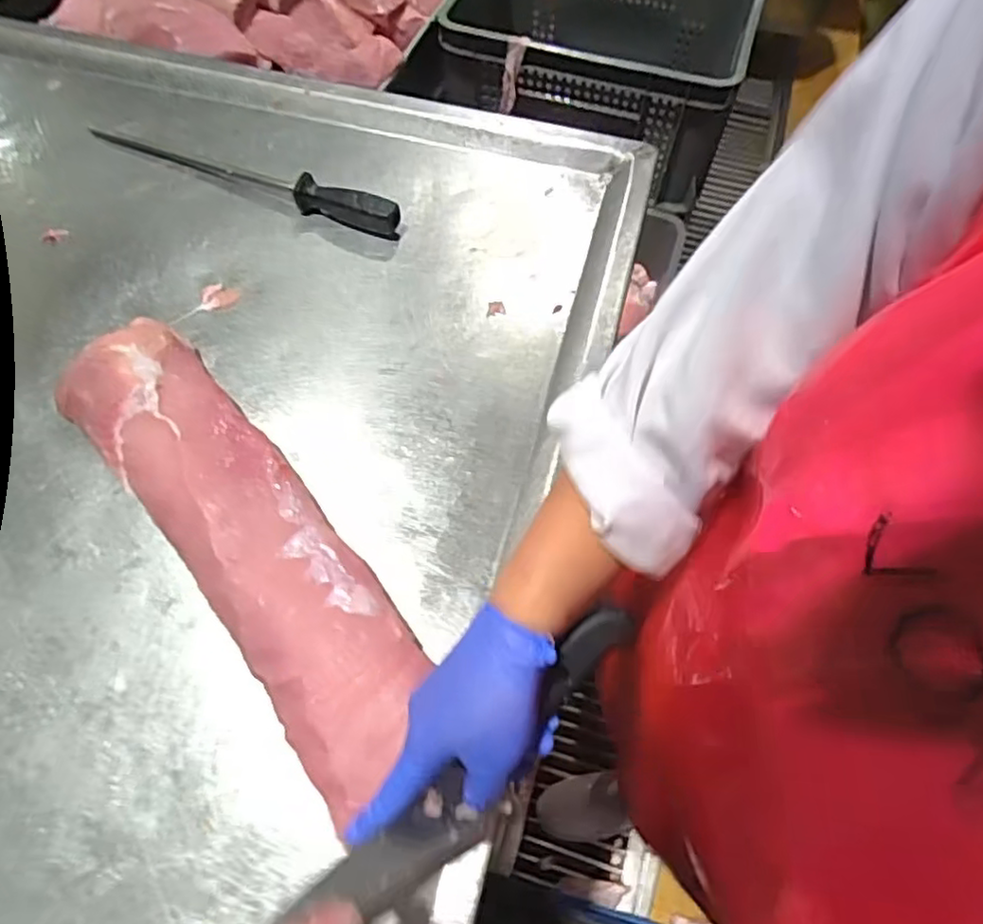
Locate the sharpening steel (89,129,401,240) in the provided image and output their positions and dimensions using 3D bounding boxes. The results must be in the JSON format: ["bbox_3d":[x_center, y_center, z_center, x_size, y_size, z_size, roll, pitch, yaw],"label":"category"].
[{"bbox_3d":[-0.287,-0.336,0.744,0.401,0.037,0.027,22,64,10],"label":"sharpening steel"}]

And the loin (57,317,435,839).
[{"bbox_3d":[-0.212,0.051,0.546,0.122,0.058,0.466,-37,69,-19],"label":"loin"}]

